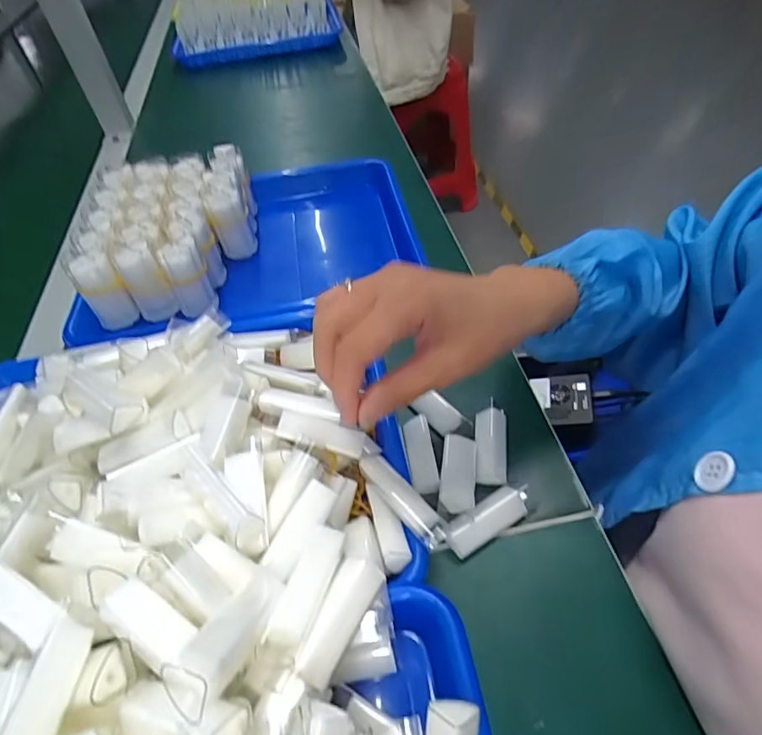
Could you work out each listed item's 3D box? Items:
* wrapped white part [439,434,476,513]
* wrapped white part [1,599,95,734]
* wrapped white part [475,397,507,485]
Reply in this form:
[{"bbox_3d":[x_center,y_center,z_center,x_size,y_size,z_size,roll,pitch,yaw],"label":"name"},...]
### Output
[{"bbox_3d":[0.053,0.071,0.326,0.023,0.016,0.059,4,51,10],"label":"wrapped white part"},{"bbox_3d":[-0.135,0.132,0.196,0.017,0.011,0.066,-10,35,-2],"label":"wrapped white part"},{"bbox_3d":[0.080,0.055,0.348,0.022,0.013,0.061,2,50,8],"label":"wrapped white part"}]

